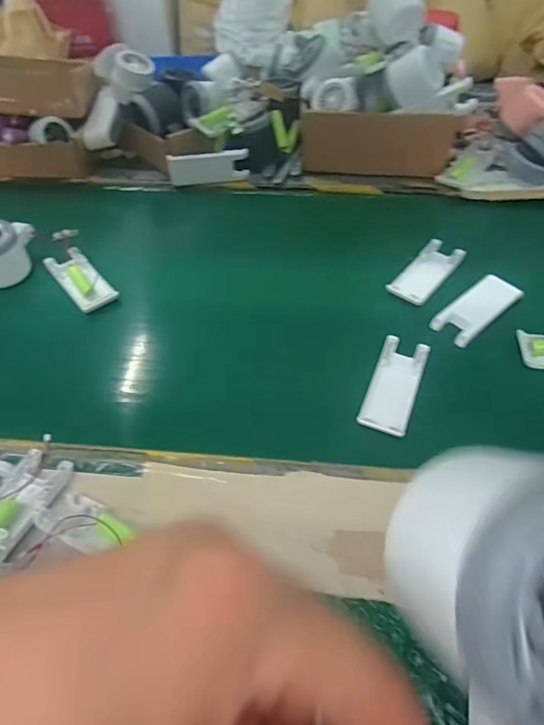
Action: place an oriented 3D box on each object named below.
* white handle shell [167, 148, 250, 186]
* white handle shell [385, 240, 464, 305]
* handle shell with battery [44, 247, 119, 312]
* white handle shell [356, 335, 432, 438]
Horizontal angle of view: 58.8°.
[{"bbox_3d":[-0.083,-0.259,0.641,0.102,0.038,0.014,-11,50,-8],"label":"white handle shell"},{"bbox_3d":[0.168,-0.100,0.530,0.045,0.010,0.105,33,58,25],"label":"white handle shell"},{"bbox_3d":[-0.211,-0.093,0.530,0.041,0.014,0.095,-32,57,-24],"label":"handle shell with battery"},{"bbox_3d":[0.110,0.020,0.432,0.041,0.010,0.105,18,52,15],"label":"white handle shell"}]

